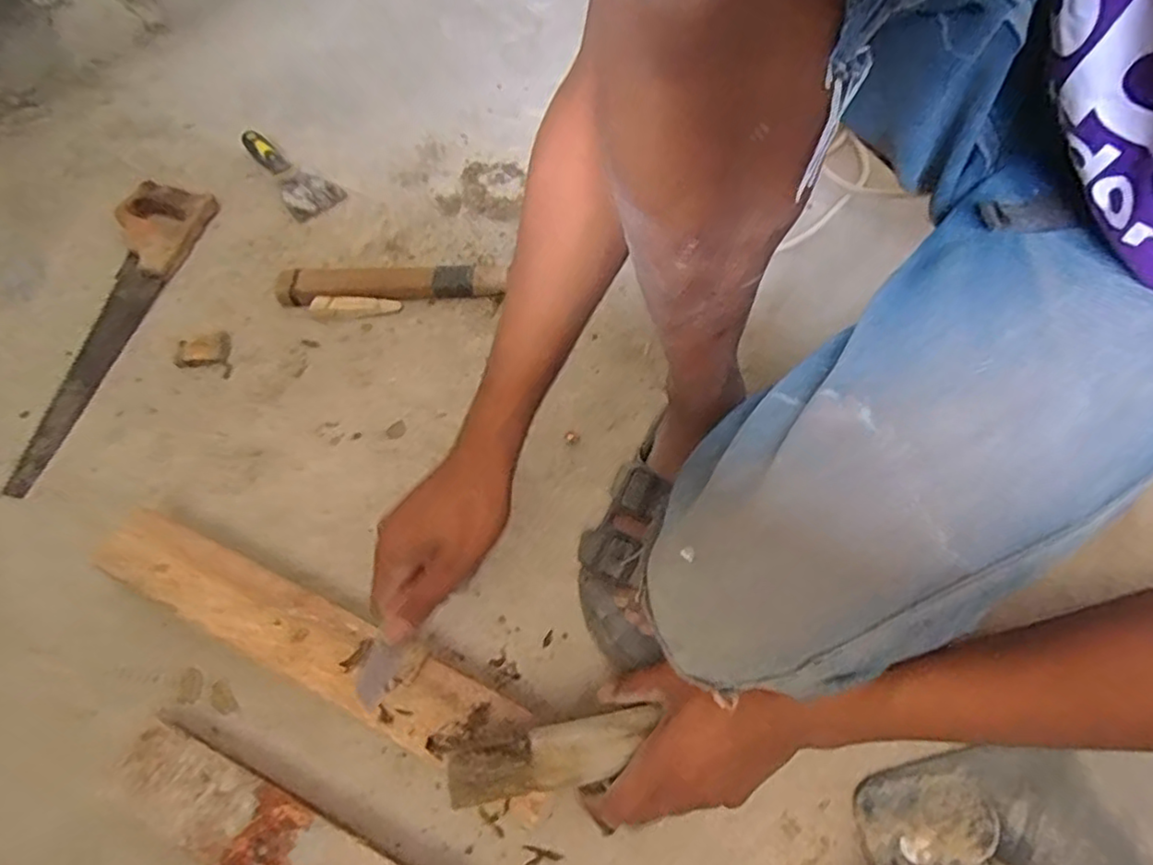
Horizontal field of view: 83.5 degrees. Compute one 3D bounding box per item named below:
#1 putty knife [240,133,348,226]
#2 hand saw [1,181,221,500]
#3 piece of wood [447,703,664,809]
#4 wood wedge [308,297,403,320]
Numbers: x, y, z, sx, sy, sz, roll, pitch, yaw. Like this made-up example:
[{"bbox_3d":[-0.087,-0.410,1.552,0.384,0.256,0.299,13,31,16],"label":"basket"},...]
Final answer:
[{"bbox_3d":[-0.393,-0.351,0.869,0.182,0.019,0.075,44,67,10],"label":"putty knife"},{"bbox_3d":[-0.542,-0.137,0.734,0.103,0.027,0.446,4,56,5],"label":"hand saw"},{"bbox_3d":[-0.015,0.203,0.402,0.125,0.016,0.034,-11,56,-11],"label":"piece of wood"},{"bbox_3d":[-0.249,-0.138,0.722,0.099,0.020,0.023,-1,56,2],"label":"wood wedge"}]

